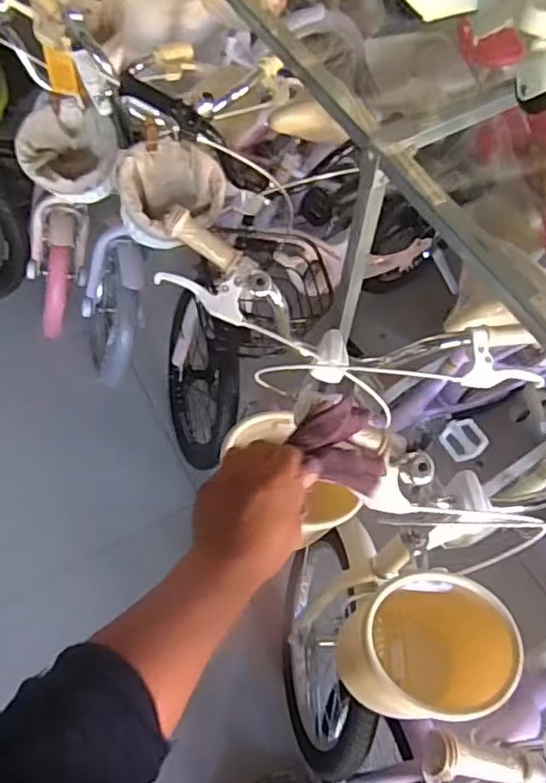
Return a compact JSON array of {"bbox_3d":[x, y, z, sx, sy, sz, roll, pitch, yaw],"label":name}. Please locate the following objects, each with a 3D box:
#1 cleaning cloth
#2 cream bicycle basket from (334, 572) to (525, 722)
[{"bbox_3d":[0.076,0.054,0.613,0.084,0.045,0.085,-36,68,-18],"label":"cleaning cloth"},{"bbox_3d":[0.215,0.344,0.848,0.240,0.186,0.168,0,62,-1],"label":"cream bicycle basket"}]

